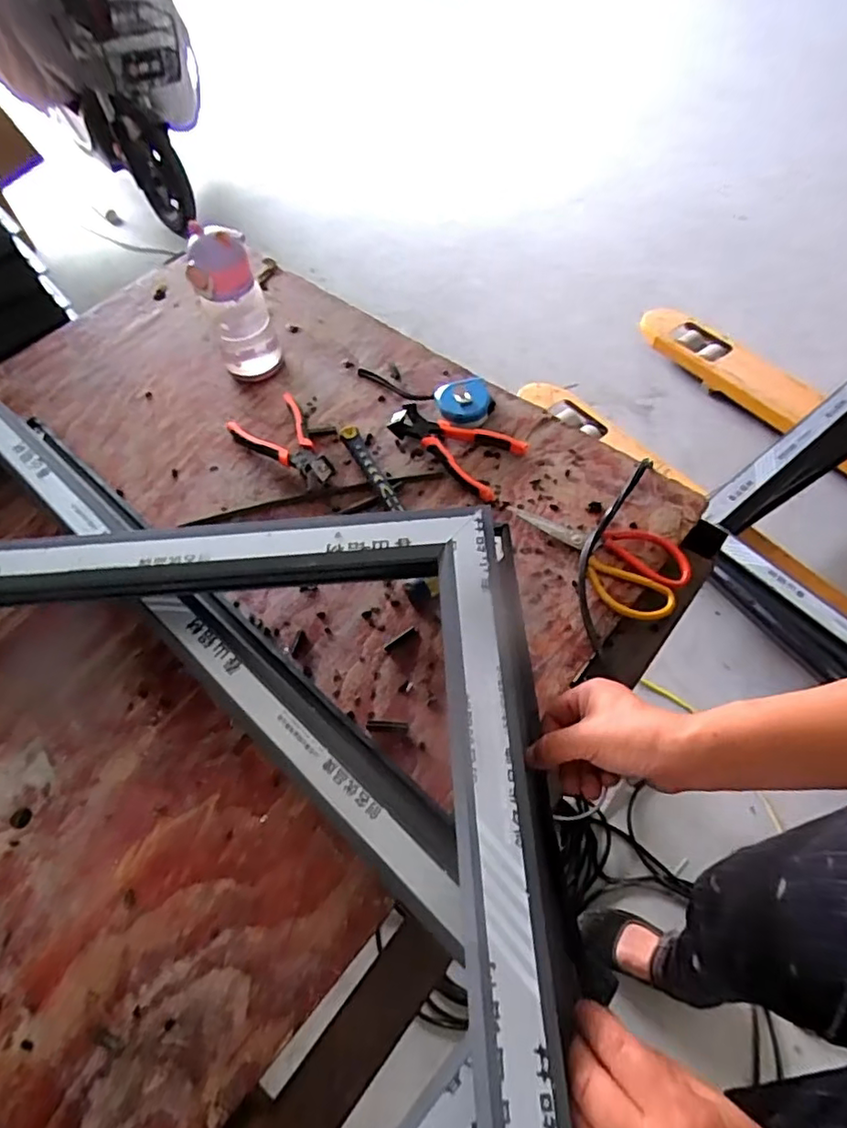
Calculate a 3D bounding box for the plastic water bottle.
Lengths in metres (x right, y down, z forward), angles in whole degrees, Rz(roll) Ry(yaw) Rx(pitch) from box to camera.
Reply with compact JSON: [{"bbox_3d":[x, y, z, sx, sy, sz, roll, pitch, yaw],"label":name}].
[{"bbox_3d":[-0.242,-0.331,0.770,0.078,0.193,0.060,-14,60,-4],"label":"plastic water bottle"}]

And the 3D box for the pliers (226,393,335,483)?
[{"bbox_3d":[-0.174,-0.152,0.746,0.090,0.034,0.157,-31,63,-14],"label":"pliers"}]

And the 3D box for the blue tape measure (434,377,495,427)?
[{"bbox_3d":[0.053,-0.208,0.766,0.067,0.026,0.067,-1,60,3],"label":"blue tape measure"}]

